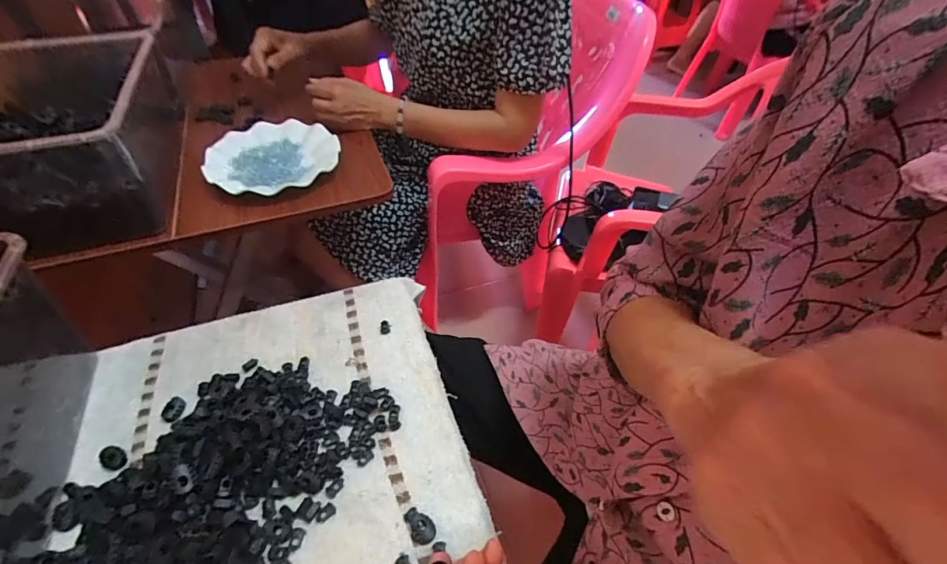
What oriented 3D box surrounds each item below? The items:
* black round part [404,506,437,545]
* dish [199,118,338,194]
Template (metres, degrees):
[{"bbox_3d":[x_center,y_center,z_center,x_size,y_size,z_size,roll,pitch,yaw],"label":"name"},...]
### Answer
[{"bbox_3d":[-0.043,0.195,0.338,0.019,0.008,0.027,-21,51,-20],"label":"black round part"},{"bbox_3d":[-0.294,-0.188,0.625,0.179,0.023,0.179,-8,48,-10],"label":"dish"}]

